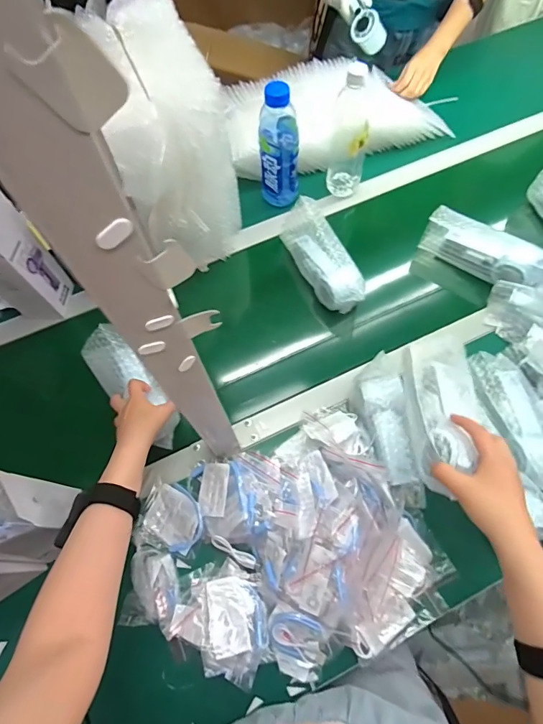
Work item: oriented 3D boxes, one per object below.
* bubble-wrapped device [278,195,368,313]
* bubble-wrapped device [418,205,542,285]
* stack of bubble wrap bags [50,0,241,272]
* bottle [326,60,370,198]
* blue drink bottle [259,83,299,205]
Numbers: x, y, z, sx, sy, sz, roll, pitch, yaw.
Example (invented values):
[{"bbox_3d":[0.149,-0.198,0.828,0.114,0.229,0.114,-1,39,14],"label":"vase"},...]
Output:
[{"bbox_3d":[0.087,-0.179,0.691,0.070,0.072,0.201,-23,67,-8],"label":"bubble-wrapped device"},{"bbox_3d":[0.361,-0.192,0.695,0.199,0.067,0.056,36,71,16],"label":"bubble-wrapped device"},{"bbox_3d":[-0.184,-0.382,0.689,0.199,0.249,0.376,-16,66,-5],"label":"stack of bubble wrap bags"},{"bbox_3d":[0.140,-0.401,0.721,0.065,0.219,0.054,10,66,6],"label":"bottle"},{"bbox_3d":[0.014,-0.376,0.716,0.071,0.203,0.059,1,66,2],"label":"blue drink bottle"}]

